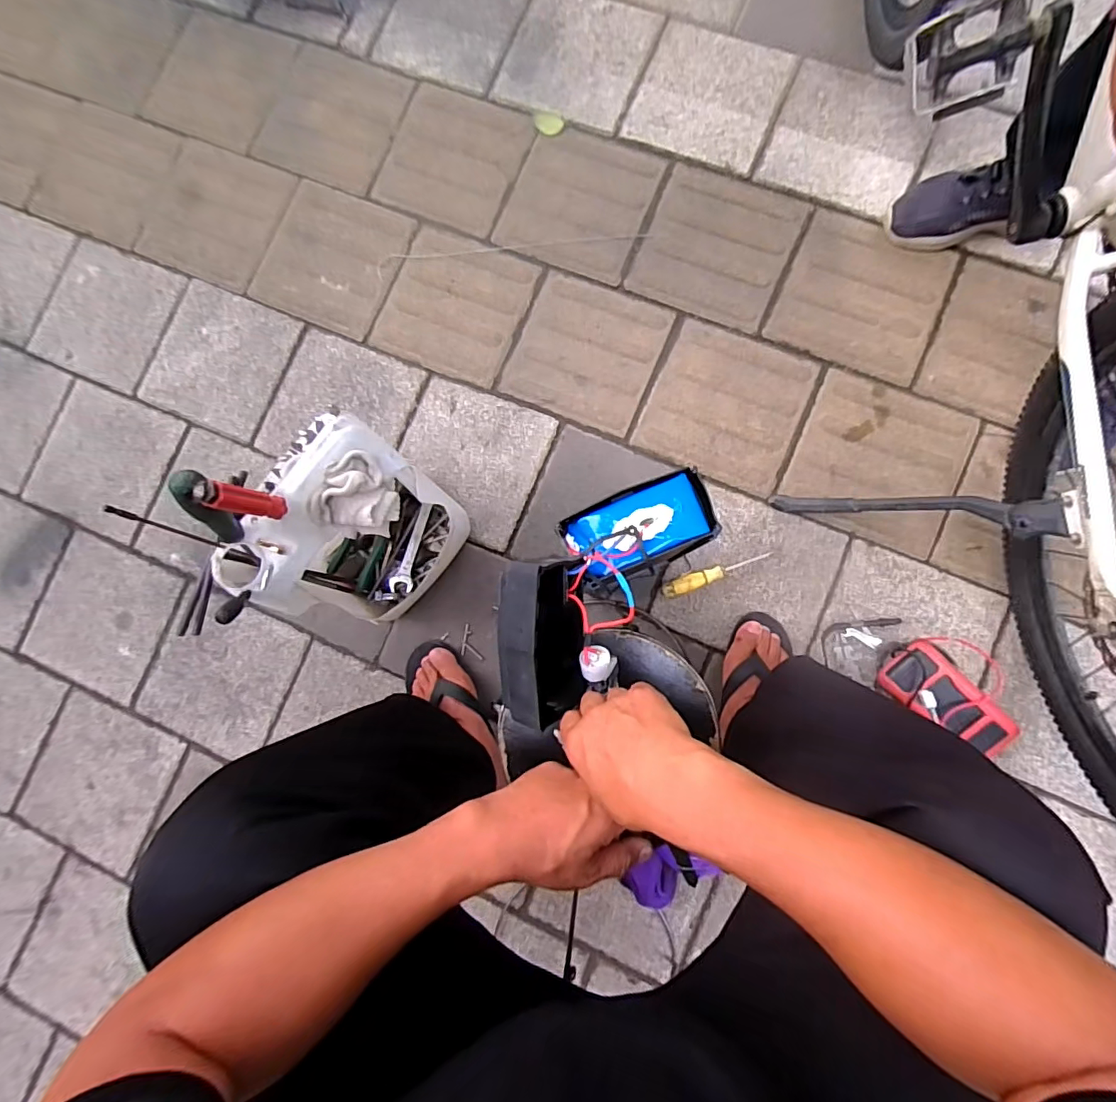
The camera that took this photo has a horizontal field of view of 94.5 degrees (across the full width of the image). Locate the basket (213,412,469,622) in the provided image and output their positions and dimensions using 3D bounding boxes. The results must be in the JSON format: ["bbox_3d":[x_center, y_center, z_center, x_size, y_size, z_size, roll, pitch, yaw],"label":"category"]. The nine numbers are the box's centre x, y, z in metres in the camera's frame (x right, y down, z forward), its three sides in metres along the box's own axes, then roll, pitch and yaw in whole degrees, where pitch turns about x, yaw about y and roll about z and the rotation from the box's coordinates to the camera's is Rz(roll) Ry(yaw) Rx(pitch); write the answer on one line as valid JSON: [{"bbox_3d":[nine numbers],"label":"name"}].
[{"bbox_3d":[-0.268,-0.026,0.712,0.172,0.357,0.234,41,89,6],"label":"basket"}]

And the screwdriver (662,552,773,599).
[{"bbox_3d":[0.254,0.034,0.826,0.181,0.026,0.026,-22,84,2],"label":"screwdriver"}]

